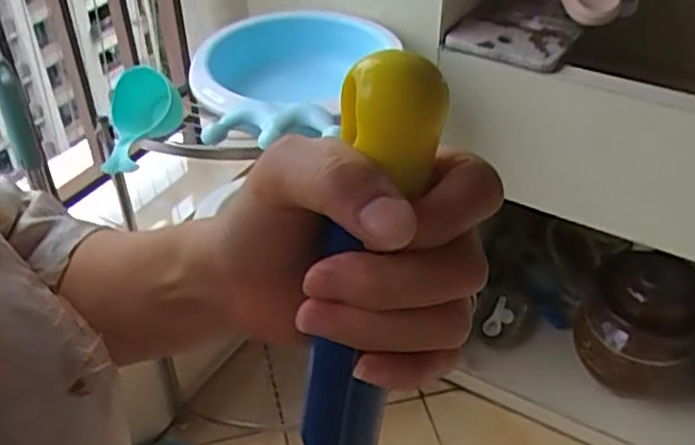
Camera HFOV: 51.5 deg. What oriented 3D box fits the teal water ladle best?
[{"bbox_3d":[-0.291,-0.148,1.024,0.094,0.099,0.159,-2,41,-2],"label":"teal water ladle"}]

